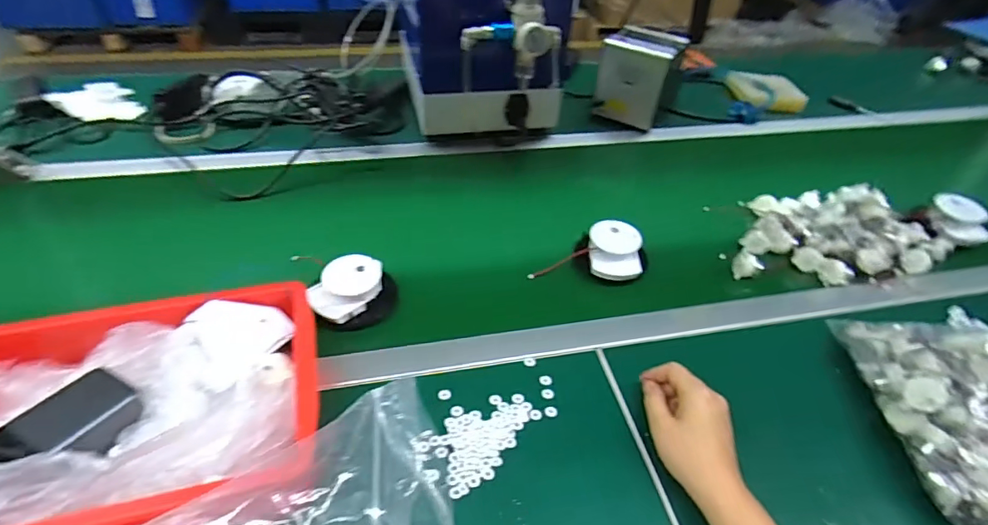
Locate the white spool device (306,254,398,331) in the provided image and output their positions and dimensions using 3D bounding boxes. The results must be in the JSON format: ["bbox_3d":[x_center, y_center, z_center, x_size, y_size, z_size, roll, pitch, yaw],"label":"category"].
[{"bbox_3d":[-0.164,0.037,0.599,0.096,0.059,0.070,-19,48,-23],"label":"white spool device"}]

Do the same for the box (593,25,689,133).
[{"bbox_3d":[0.284,-0.358,0.993,0.137,0.150,0.144,21,46,16],"label":"box"}]

